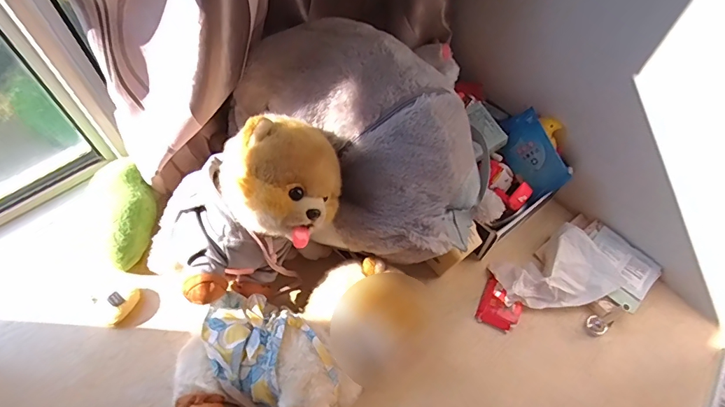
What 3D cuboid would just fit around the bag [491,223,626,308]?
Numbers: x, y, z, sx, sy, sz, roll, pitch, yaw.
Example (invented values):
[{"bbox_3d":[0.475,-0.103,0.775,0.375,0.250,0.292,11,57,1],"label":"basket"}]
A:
[{"bbox_3d":[0.283,0.101,0.639,0.174,0.052,0.112,-20,60,-14],"label":"bag"}]

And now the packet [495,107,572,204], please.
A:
[{"bbox_3d":[0.241,-0.071,0.630,0.012,0.073,0.120,-12,71,-40],"label":"packet"}]

